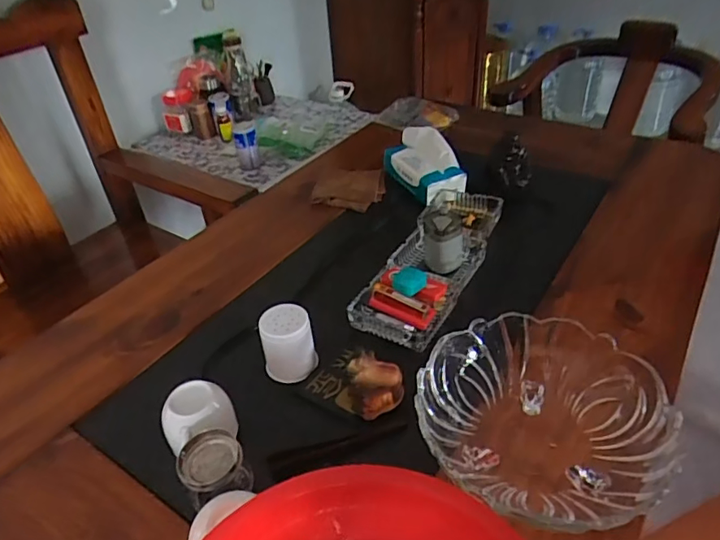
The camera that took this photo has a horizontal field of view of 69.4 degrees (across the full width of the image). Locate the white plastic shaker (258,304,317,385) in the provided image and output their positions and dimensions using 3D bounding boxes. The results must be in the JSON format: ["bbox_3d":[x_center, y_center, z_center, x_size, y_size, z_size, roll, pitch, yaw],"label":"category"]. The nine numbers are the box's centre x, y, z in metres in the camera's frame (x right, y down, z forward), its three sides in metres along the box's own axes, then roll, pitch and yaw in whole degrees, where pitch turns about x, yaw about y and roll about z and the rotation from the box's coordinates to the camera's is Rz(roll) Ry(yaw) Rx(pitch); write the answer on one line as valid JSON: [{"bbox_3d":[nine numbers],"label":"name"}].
[{"bbox_3d":[-0.092,0.092,0.670,0.066,0.075,0.057,-5,38,-2],"label":"white plastic shaker"}]

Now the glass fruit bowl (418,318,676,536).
[{"bbox_3d":[0.175,0.152,0.512,0.215,0.082,0.210,-25,42,-25],"label":"glass fruit bowl"}]

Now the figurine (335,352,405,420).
[{"bbox_3d":[0.016,0.137,0.624,0.068,0.044,0.070,-3,38,2],"label":"figurine"}]

